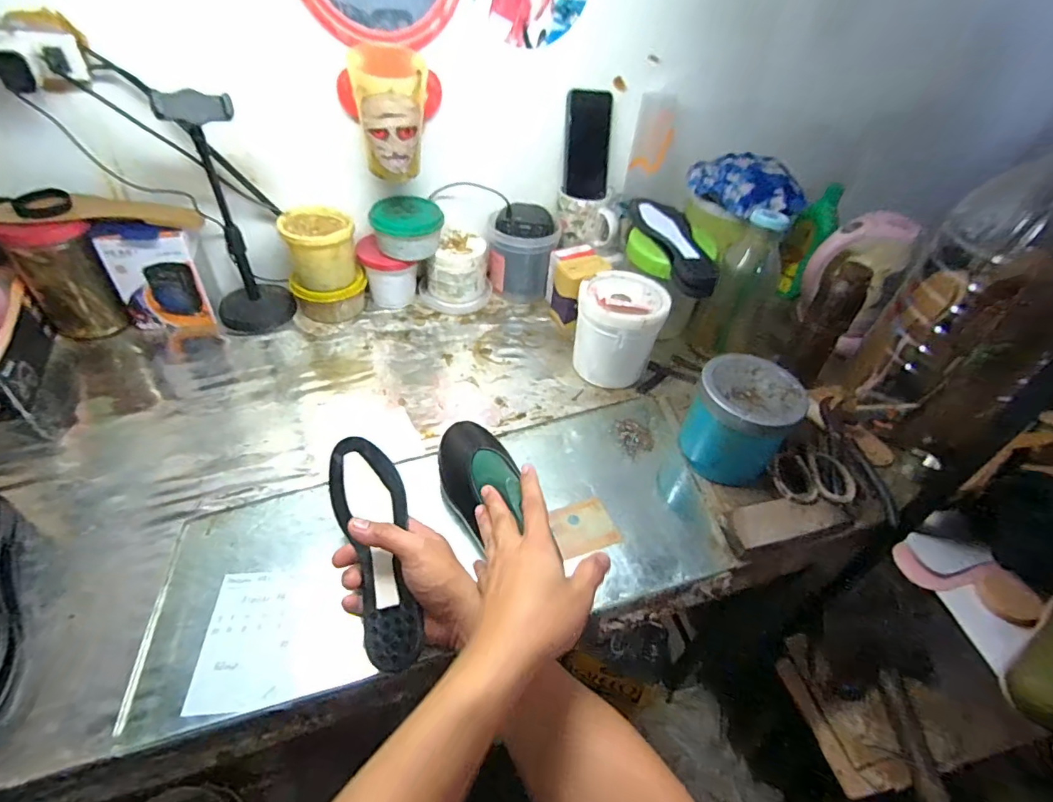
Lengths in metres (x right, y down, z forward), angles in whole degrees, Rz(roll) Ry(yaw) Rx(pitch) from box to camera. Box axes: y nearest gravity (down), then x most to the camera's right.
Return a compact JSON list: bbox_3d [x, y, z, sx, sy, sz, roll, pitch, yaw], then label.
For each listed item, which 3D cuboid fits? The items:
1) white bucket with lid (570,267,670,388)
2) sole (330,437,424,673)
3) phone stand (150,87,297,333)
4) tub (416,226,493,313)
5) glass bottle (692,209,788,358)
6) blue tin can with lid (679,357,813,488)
[{"bbox_3d":[0.134,-0.105,0.750,0.118,0.141,0.130,12,44,5],"label":"white bucket with lid"},{"bbox_3d":[-0.148,0.138,0.490,0.066,0.026,0.228,-10,55,-17],"label":"sole"},{"bbox_3d":[-0.414,-0.248,0.699,0.107,0.332,0.118,-15,48,-22],"label":"phone stand"},{"bbox_3d":[-0.122,-0.224,0.867,0.095,0.104,0.094,4,44,-3],"label":"tub"},{"bbox_3d":[0.331,-0.170,0.761,0.073,0.213,0.073,-19,50,-25],"label":"glass bottle"},{"bbox_3d":[0.267,0.027,0.639,0.119,0.123,0.119,25,47,18],"label":"blue tin can with lid"}]

